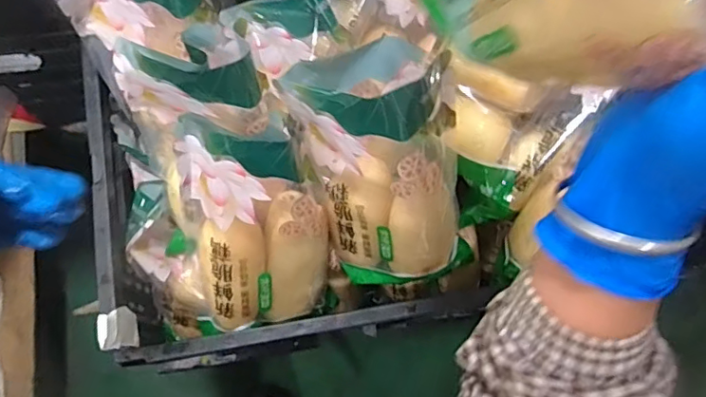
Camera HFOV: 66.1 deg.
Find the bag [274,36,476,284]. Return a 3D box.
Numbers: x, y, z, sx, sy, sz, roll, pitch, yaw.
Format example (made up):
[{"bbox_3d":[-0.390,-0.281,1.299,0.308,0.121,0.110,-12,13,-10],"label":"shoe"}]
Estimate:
[{"bbox_3d":[0.021,-0.017,0.538,0.160,0.255,0.101,2,43,20],"label":"bag"}]

